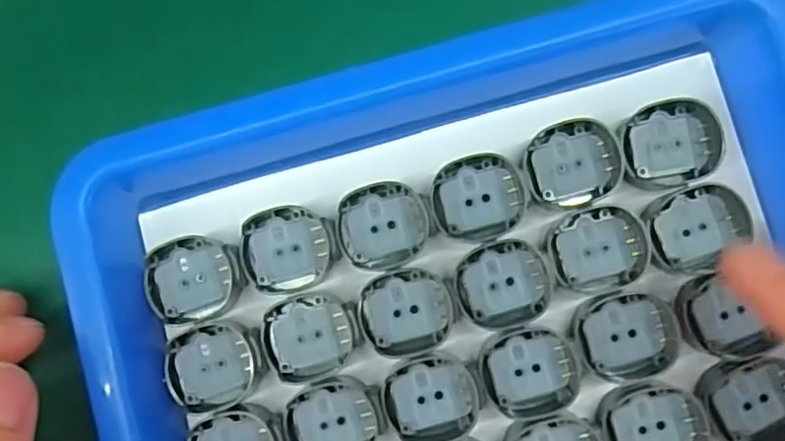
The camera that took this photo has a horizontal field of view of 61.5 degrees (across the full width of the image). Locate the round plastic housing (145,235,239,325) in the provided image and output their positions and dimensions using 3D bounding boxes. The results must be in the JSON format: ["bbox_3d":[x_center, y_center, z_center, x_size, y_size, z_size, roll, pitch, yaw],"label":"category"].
[{"bbox_3d":[-0.059,0.017,0.194,0.027,0.004,0.025,0,86,2],"label":"round plastic housing"}]

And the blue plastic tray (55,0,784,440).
[{"bbox_3d":[0.029,0.038,0.192,0.211,0.031,0.179,-16,85,1],"label":"blue plastic tray"}]

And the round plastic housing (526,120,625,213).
[{"bbox_3d":[0.053,-0.017,0.195,0.027,0.004,0.025,0,86,2],"label":"round plastic housing"}]

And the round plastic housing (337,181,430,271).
[{"bbox_3d":[-0.003,0.001,0.196,0.025,0.004,0.025,0,86,2],"label":"round plastic housing"}]

